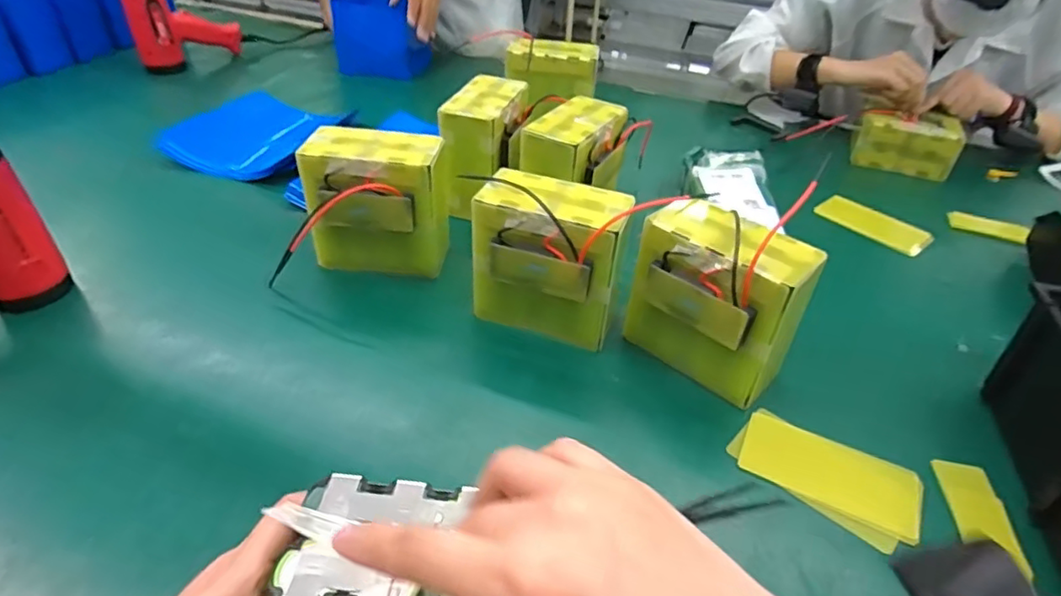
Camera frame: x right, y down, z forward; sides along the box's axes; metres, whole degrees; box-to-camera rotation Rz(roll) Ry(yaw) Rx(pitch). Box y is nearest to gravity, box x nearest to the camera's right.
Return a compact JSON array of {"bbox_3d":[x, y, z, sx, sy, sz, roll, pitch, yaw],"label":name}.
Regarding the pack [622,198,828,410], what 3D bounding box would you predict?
[{"bbox_3d":[0.169,0.003,0.547,0.151,0.151,0.090,30,46,28],"label":"pack"}]

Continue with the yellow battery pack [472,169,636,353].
[{"bbox_3d":[0.015,-0.036,0.595,0.148,0.150,0.094,13,40,11],"label":"yellow battery pack"}]

